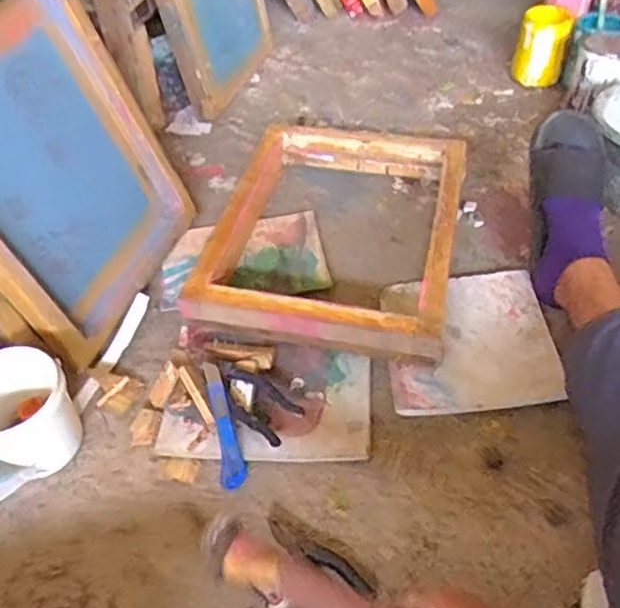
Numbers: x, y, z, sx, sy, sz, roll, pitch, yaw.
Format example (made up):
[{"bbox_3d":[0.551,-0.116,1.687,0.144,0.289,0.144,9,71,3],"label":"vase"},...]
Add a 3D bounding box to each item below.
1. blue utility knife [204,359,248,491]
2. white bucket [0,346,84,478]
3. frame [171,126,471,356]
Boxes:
[{"bbox_3d":[-0.111,0.154,0.826,0.032,0.011,0.161,-13,72,-9],"label":"blue utility knife"},{"bbox_3d":[-0.348,0.133,0.775,0.112,0.118,0.123,-1,47,1],"label":"white bucket"},{"bbox_3d":[0.043,-0.120,1.028,0.371,0.081,0.443,8,48,10],"label":"frame"}]

